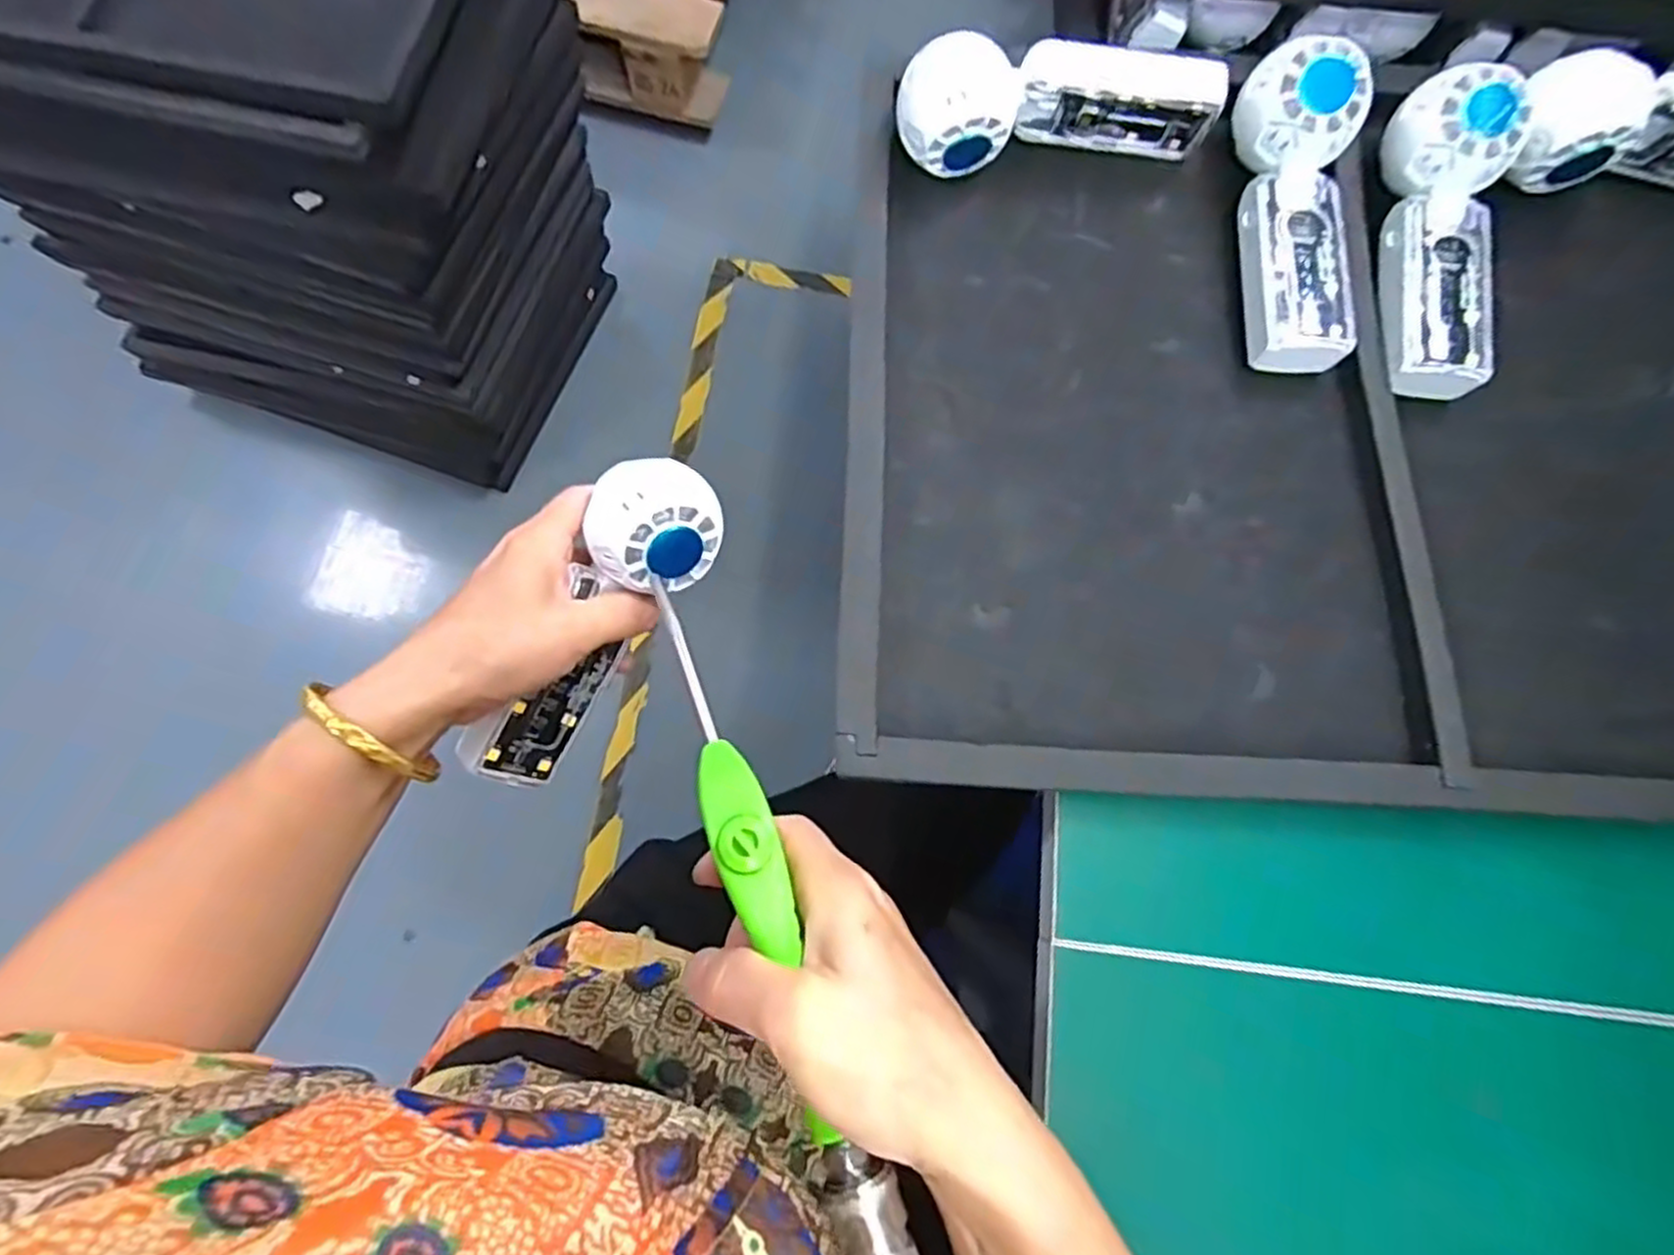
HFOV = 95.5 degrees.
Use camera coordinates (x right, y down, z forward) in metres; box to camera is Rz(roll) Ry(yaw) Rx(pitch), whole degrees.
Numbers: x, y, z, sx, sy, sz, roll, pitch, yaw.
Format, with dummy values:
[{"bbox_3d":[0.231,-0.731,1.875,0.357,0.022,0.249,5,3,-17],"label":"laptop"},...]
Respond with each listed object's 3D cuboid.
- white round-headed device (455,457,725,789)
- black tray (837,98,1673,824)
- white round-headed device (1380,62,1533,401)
[{"bbox_3d":[-0.117,-0.001,0.360,0.053,0.050,0.170,34,100,15],"label":"white round-headed device"},{"bbox_3d":[0.294,-0.092,0.398,0.565,0.018,0.361,3,72,-1],"label":"black tray"},{"bbox_3d":[0.330,-0.206,0.409,0.059,0.037,0.169,4,90,3],"label":"white round-headed device"}]

